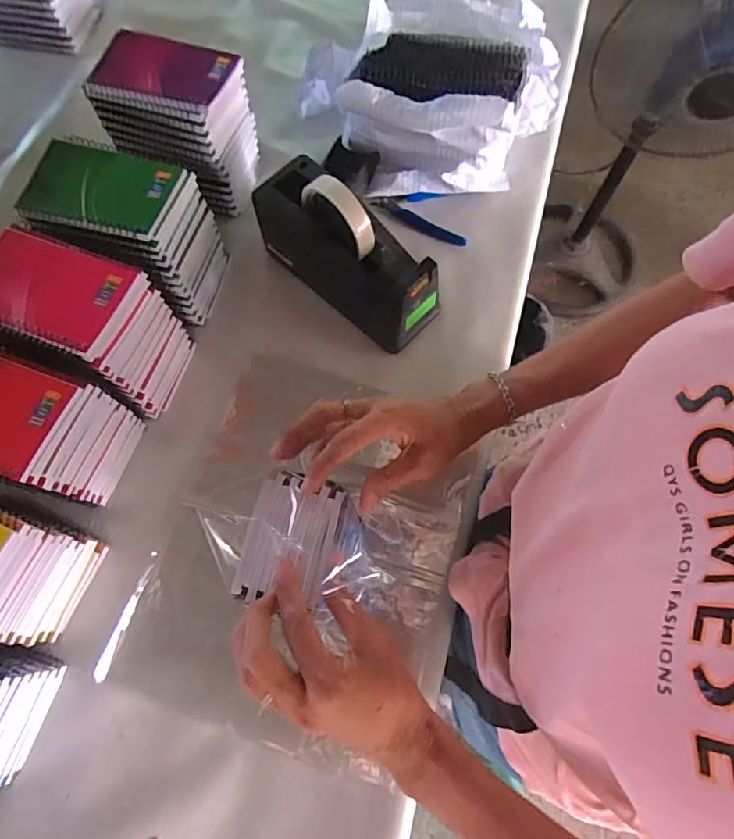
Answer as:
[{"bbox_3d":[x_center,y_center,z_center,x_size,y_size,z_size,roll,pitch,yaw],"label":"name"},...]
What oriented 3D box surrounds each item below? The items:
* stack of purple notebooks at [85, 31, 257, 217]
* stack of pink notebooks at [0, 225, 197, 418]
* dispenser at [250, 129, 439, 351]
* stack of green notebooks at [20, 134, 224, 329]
[{"bbox_3d":[-0.204,-0.323,0.574,0.138,0.137,0.098,11,70,5],"label":"stack of purple notebooks"},{"bbox_3d":[-0.260,-0.085,0.489,0.139,0.135,0.098,22,69,4],"label":"stack of pink notebooks"},{"bbox_3d":[-0.019,-0.179,0.526,0.203,0.147,0.079,43,72,12],"label":"dispenser"},{"bbox_3d":[-0.233,-0.180,0.532,0.142,0.154,0.097,16,68,2],"label":"stack of green notebooks"}]

